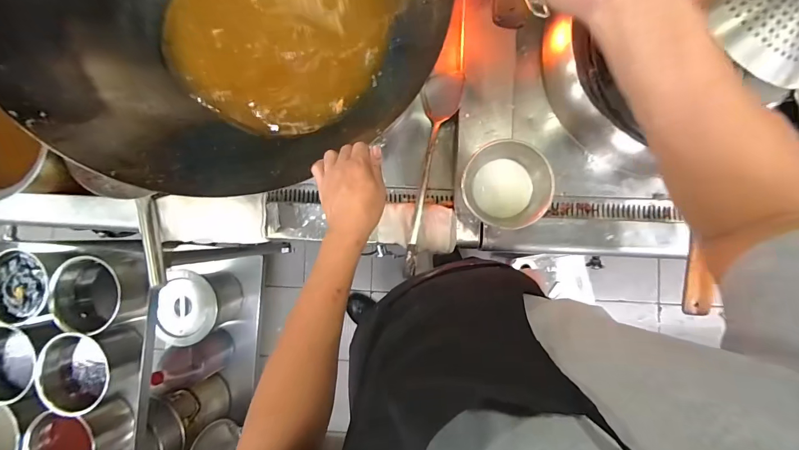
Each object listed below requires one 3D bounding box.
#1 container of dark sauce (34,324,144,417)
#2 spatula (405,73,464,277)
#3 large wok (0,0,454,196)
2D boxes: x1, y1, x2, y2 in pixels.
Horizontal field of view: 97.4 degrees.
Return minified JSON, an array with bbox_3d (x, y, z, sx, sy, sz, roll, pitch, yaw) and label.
[{"bbox_3d":[-0.634,0.297,0.745,0.152,0.138,0.154,0,87,3],"label":"container of dark sauce"},{"bbox_3d":[0.065,-0.113,0.748,0.081,0.069,0.437,9,87,4],"label":"spatula"},{"bbox_3d":[-0.257,-0.386,0.534,0.623,0.246,0.634,-6,86,3],"label":"large wok"}]

